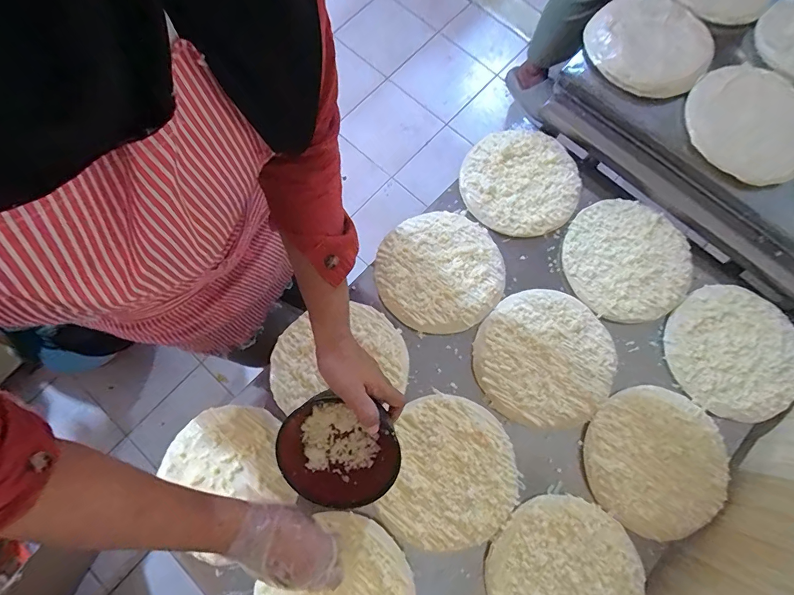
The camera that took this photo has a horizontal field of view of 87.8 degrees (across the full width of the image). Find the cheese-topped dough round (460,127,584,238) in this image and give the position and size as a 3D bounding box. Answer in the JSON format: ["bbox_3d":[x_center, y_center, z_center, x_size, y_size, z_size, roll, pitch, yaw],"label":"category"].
[{"bbox_3d":[0.210,-0.197,0.704,0.194,0.020,0.187,0,75,-2],"label":"cheese-topped dough round"}]

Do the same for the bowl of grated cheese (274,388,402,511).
[{"bbox_3d":[-0.070,0.190,0.518,0.139,0.055,0.133,0,75,-2],"label":"bowl of grated cheese"}]

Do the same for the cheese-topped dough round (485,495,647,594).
[{"bbox_3d":[0.225,0.378,0.553,0.199,0.019,0.196,0,75,-2],"label":"cheese-topped dough round"}]

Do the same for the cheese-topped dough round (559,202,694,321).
[{"bbox_3d":[0.376,-0.065,0.663,0.205,0.012,0.197,0,75,-2],"label":"cheese-topped dough round"}]

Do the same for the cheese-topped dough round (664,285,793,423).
[{"bbox_3d":[0.528,0.081,0.640,0.207,0.018,0.199,0,75,-2],"label":"cheese-topped dough round"}]

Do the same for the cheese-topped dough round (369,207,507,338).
[{"bbox_3d":[0.068,-0.043,0.660,0.194,0.021,0.194,0,75,-2],"label":"cheese-topped dough round"}]

